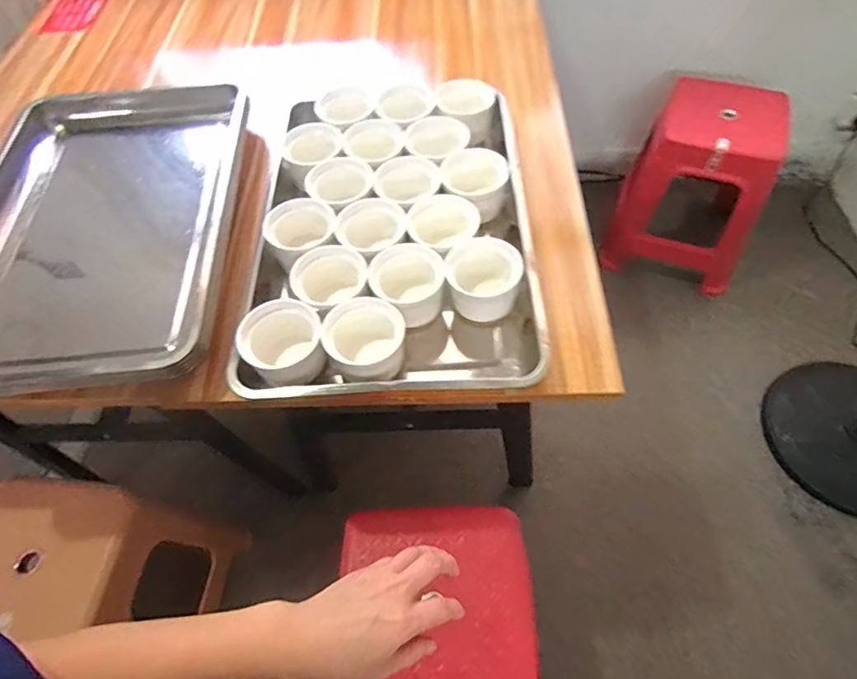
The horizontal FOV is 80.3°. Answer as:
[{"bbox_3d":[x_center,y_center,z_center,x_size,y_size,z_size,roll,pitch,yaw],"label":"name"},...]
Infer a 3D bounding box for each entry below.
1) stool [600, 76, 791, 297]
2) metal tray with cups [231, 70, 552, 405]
[{"bbox_3d":[0.763,-0.436,1.459,0.363,0.418,0.376,19,62,14],"label":"stool"},{"bbox_3d":[-0.053,-0.167,0.757,0.382,0.098,0.541,-1,59,2],"label":"metal tray with cups"}]

